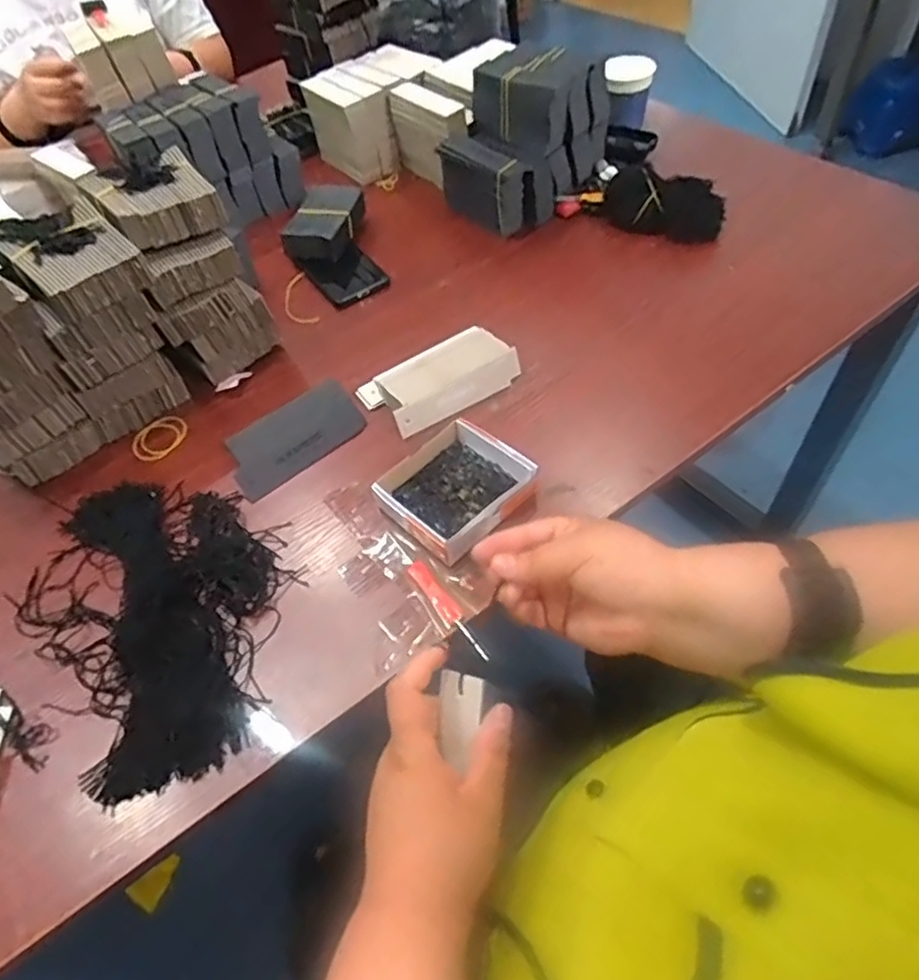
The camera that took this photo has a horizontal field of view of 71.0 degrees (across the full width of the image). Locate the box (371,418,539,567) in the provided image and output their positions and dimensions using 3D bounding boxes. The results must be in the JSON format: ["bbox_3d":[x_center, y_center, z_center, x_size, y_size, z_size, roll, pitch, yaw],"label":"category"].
[{"bbox_3d":[-0.006,-0.004,0.575,0.113,0.032,0.114,-39,63,-21],"label":"box"}]

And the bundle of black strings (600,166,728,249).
[{"bbox_3d":[0.249,-0.353,0.786,0.145,0.053,0.059,22,59,23],"label":"bundle of black strings"}]

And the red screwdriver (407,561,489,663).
[{"bbox_3d":[-0.010,0.097,0.520,0.016,0.014,0.104,-31,60,-16],"label":"red screwdriver"}]

